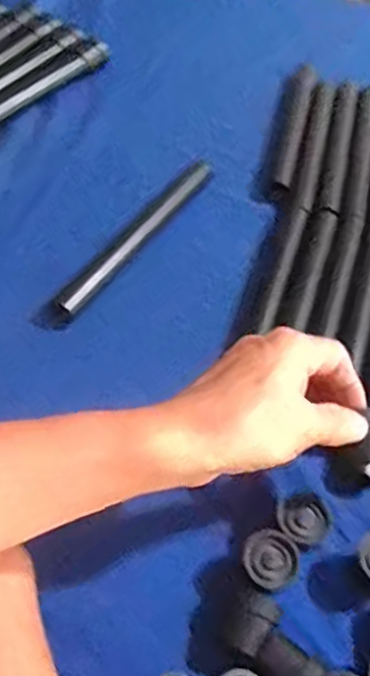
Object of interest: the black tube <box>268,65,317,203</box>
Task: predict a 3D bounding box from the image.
[{"bbox_3d":[0.114,-0.226,0.662,0.027,0.019,0.207,14,55,5],"label":"black tube"}]

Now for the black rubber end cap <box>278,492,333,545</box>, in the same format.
[{"bbox_3d":[0.077,0.126,0.416,0.033,0.034,0.032,2,55,-3],"label":"black rubber end cap"}]

